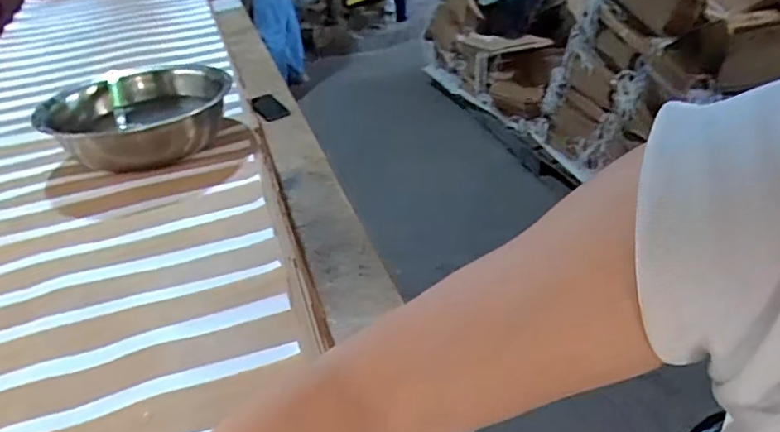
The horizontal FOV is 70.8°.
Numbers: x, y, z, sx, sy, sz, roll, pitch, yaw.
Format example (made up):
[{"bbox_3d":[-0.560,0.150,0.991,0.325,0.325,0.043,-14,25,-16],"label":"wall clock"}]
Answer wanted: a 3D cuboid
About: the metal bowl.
[{"bbox_3d":[-0.523,-0.203,1.188,0.359,0.138,0.359,-4,35,3],"label":"metal bowl"}]

